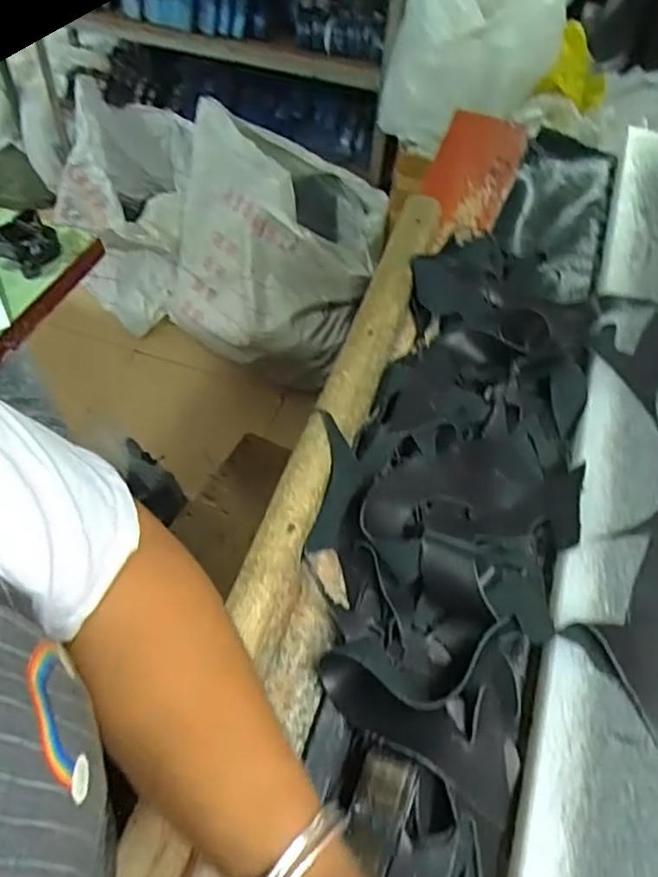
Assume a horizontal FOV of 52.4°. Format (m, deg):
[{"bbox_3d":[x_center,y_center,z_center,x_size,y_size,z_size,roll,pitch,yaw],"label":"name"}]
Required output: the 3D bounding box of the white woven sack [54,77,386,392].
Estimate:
[{"bbox_3d":[-0.268,-0.511,1.783,0.768,0.573,0.326,20,55,13],"label":"white woven sack"}]

